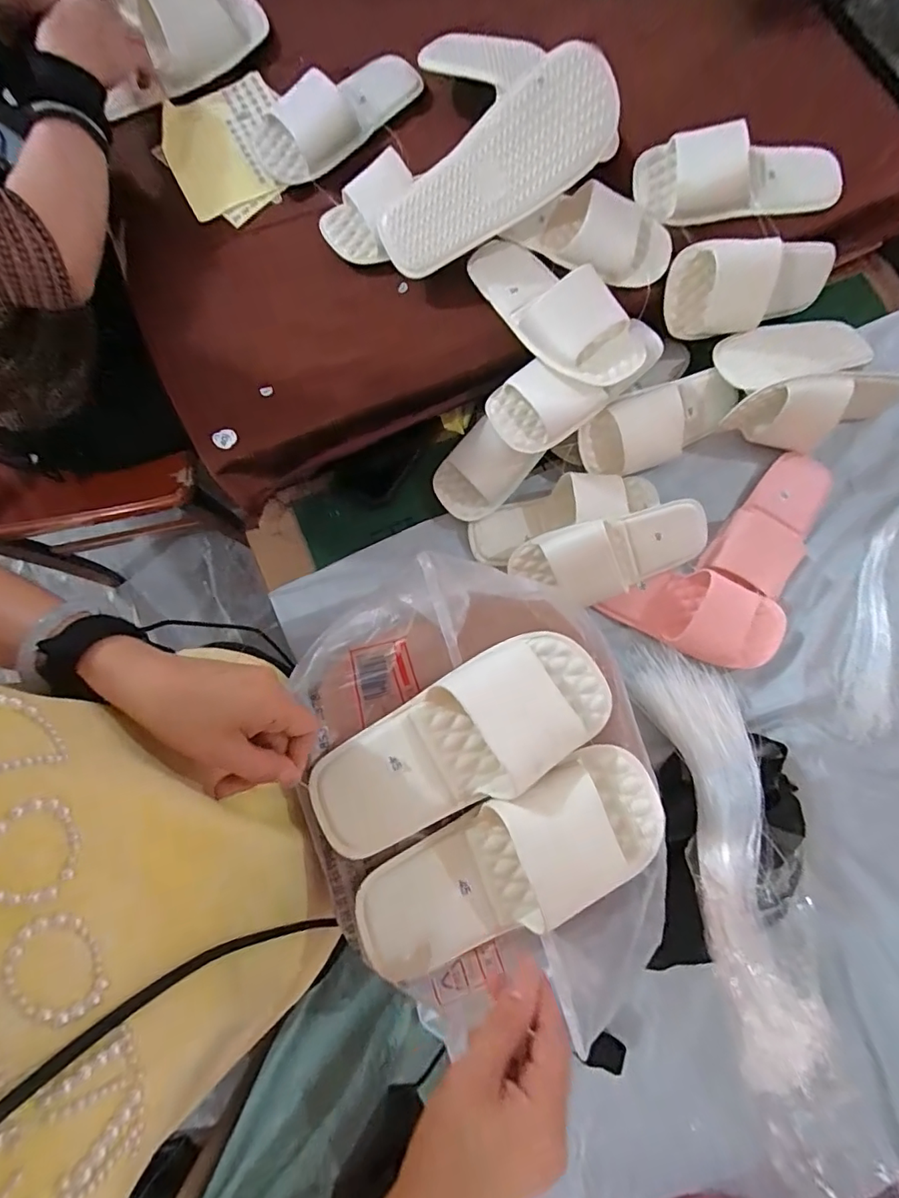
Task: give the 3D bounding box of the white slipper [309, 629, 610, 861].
[{"bbox_3d":[0.010,0.102,0.368,0.239,0.054,0.094,-29,81,-5],"label":"white slipper"}]

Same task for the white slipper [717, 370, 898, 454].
[{"bbox_3d":[0.465,-0.230,0.627,0.227,0.099,0.067,-14,80,-3],"label":"white slipper"}]

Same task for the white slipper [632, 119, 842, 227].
[{"bbox_3d":[0.337,-0.495,0.584,0.237,0.061,0.087,0,80,0],"label":"white slipper"}]

